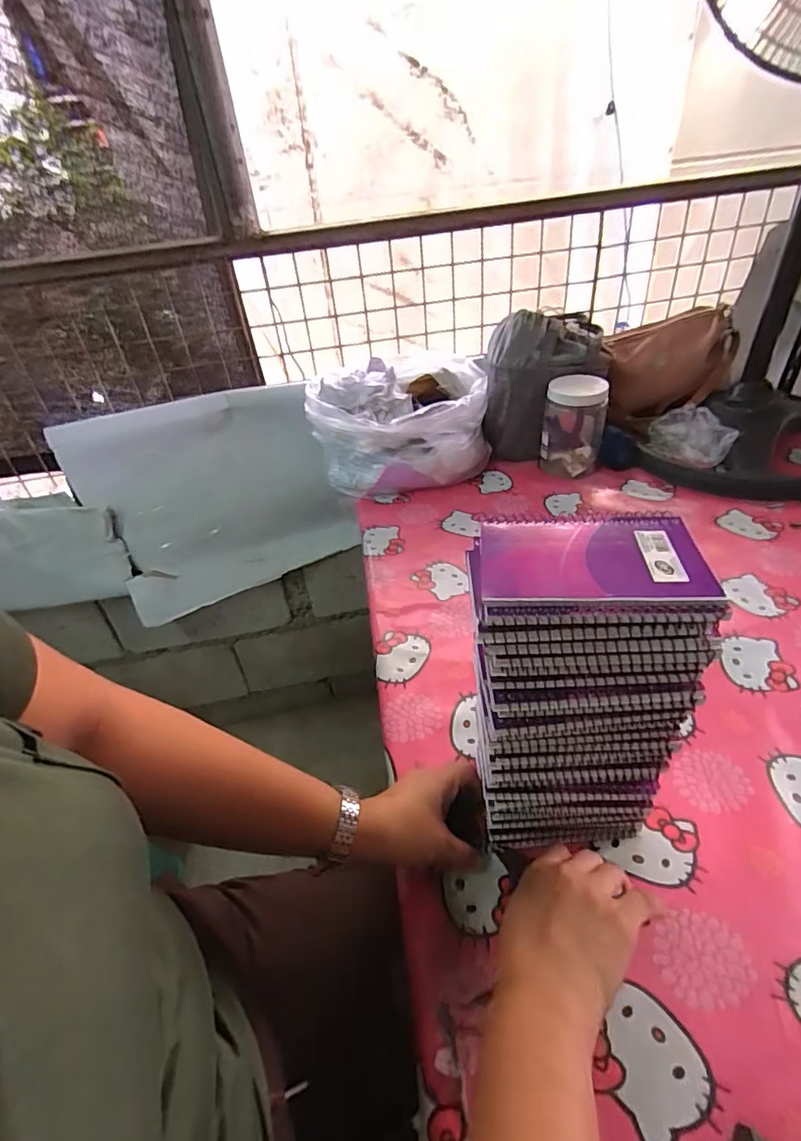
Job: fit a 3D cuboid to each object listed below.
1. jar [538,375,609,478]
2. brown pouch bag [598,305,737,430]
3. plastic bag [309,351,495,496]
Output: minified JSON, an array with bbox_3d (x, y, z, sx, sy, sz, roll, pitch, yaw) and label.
[{"bbox_3d":[0.315,-0.269,0.947,0.101,0.162,0.122,8,41,18],"label":"jar"},{"bbox_3d":[0.507,-0.384,0.976,0.239,0.193,0.065,-13,0,16],"label":"brown pouch bag"},{"bbox_3d":[-0.001,-0.261,0.960,0.318,0.188,0.199,-8,39,-1],"label":"plastic bag"}]

